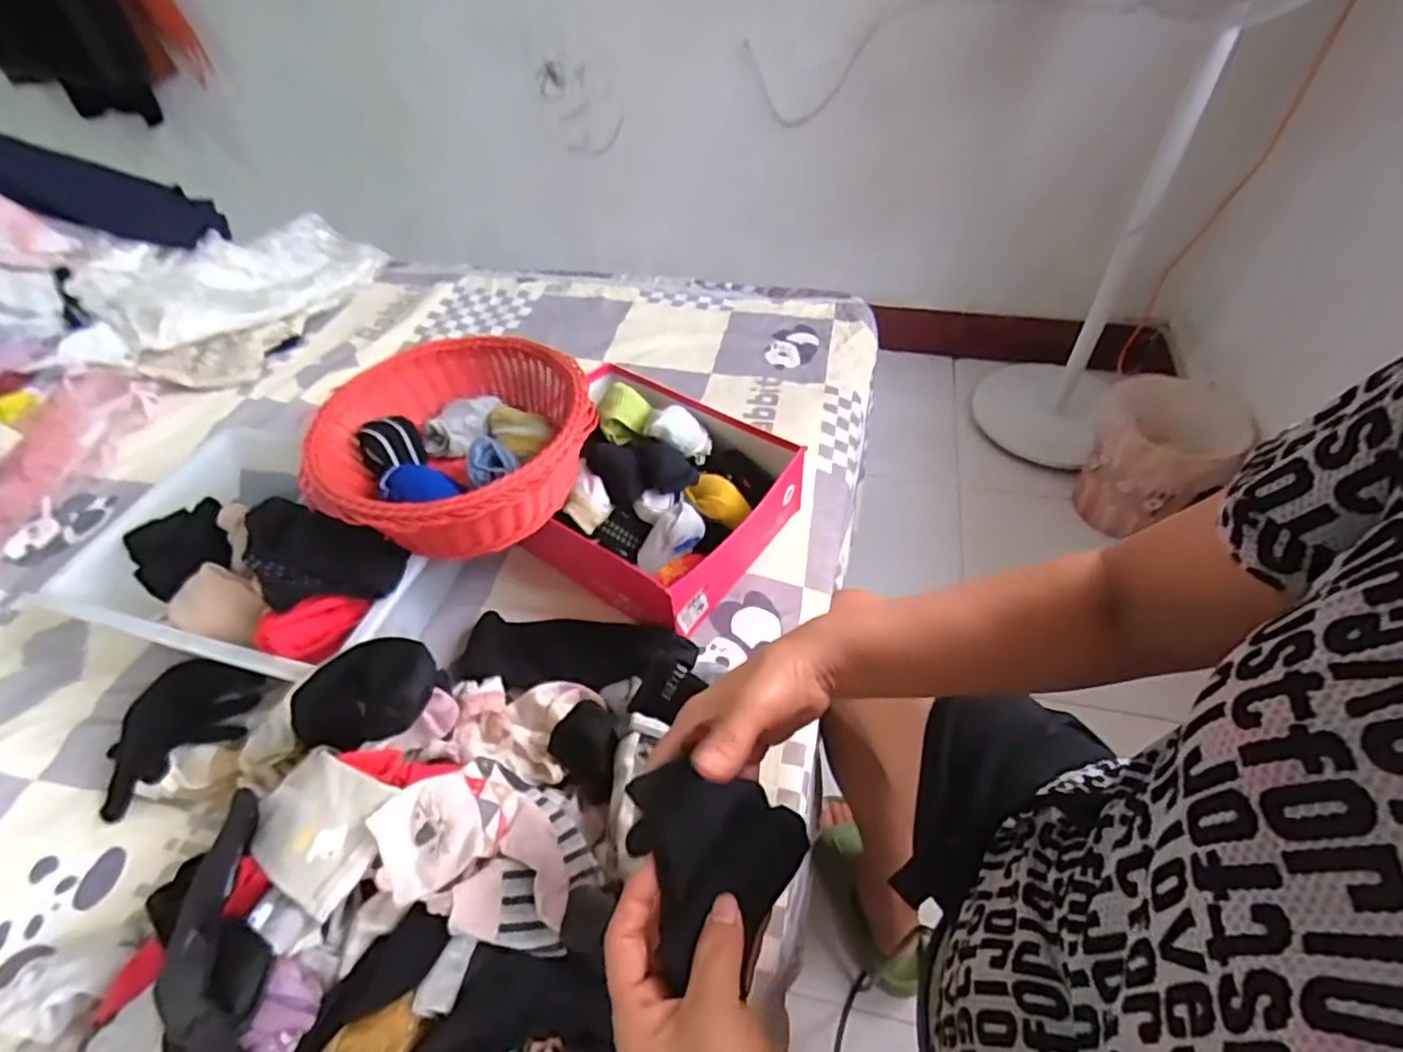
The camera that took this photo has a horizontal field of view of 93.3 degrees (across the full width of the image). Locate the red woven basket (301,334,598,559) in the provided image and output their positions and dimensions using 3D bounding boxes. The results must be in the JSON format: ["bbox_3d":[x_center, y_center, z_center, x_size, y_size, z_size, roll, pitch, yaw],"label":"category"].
[{"bbox_3d":[-0.253,-0.085,0.706,0.270,0.093,0.278,-1,49,1],"label":"red woven basket"}]

